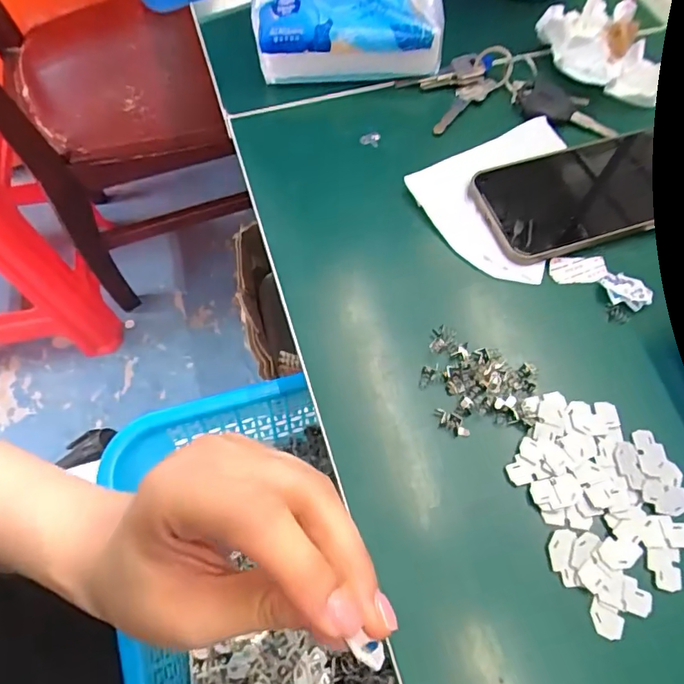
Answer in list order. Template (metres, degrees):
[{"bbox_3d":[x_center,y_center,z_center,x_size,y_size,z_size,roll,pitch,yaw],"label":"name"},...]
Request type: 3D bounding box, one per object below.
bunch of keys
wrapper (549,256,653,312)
[{"bbox_3d":[0.126,-0.197,0.396,0.157,0.015,0.081,3,65,4],"label":"bunch of keys"},{"bbox_3d":[0.169,-0.045,0.328,0.063,0.008,0.031,25,68,14],"label":"wrapper"}]

